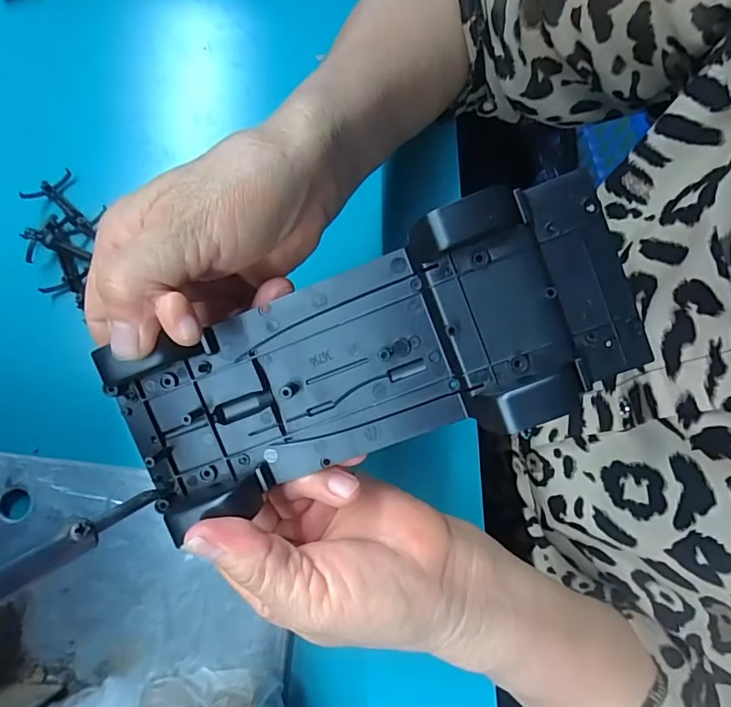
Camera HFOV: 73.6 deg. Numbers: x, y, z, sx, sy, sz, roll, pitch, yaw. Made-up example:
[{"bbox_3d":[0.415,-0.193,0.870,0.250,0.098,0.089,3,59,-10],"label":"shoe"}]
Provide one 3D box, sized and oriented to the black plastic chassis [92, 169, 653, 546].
[{"bbox_3d":[-0.002,0.004,0.181,0.191,0.016,0.076,-21,94,9],"label":"black plastic chassis"}]

